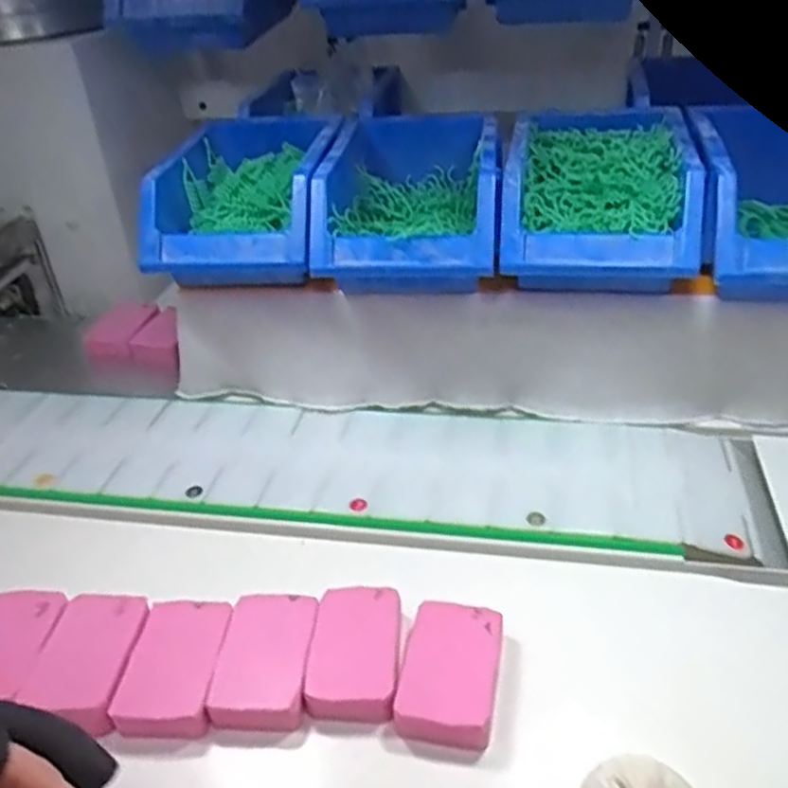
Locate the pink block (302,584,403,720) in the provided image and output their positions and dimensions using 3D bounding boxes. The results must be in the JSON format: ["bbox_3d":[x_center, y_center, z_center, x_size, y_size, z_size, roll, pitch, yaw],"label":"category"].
[{"bbox_3d":[-0.019,0.133,0.387,0.045,0.015,0.071,-2,35,6],"label":"pink block"}]

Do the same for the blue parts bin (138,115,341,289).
[{"bbox_3d":[-0.107,-0.163,0.595,0.125,0.076,0.211,0,35,9],"label":"blue parts bin"}]

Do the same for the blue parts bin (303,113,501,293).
[{"bbox_3d":[0.016,-0.152,0.564,0.127,0.074,0.206,1,35,10],"label":"blue parts bin"}]

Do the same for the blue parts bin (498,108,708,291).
[{"bbox_3d":[0.144,-0.144,0.530,0.125,0.070,0.173,2,35,11],"label":"blue parts bin"}]

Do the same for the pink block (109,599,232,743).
[{"bbox_3d":[-0.113,0.142,0.388,0.045,0.015,0.073,-2,35,6],"label":"pink block"}]

